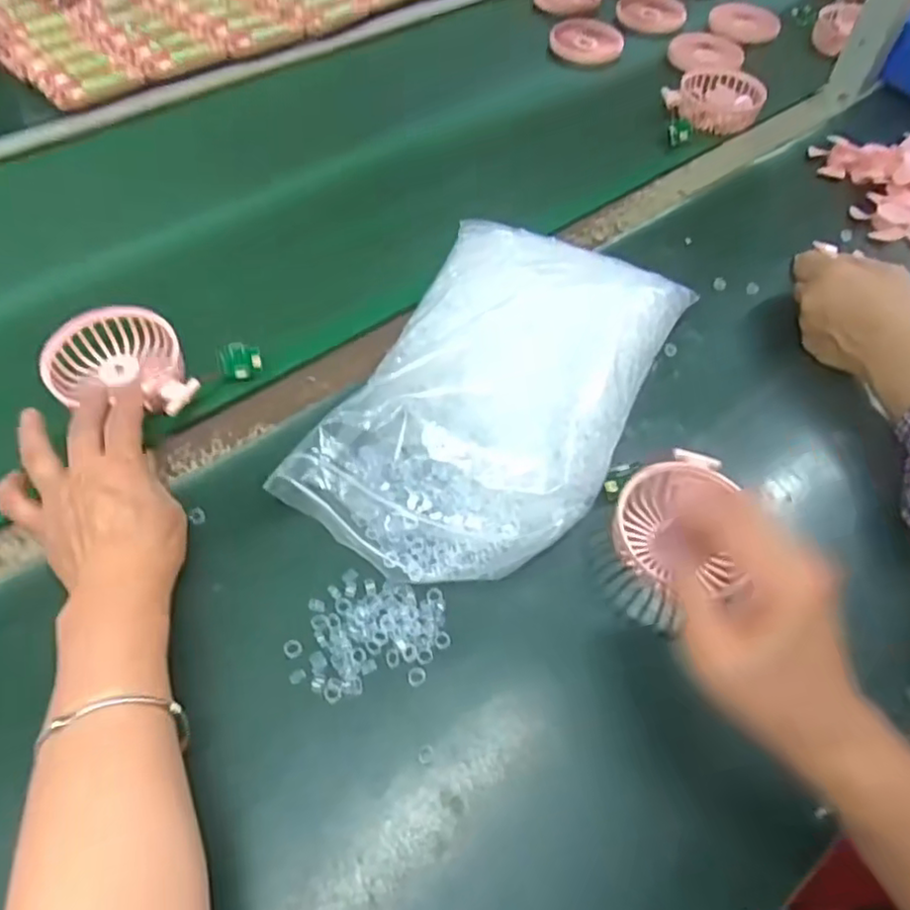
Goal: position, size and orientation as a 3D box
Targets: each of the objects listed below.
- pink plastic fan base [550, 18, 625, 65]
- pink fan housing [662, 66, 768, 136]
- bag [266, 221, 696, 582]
[{"bbox_3d":[0.164,-0.513,0.813,0.089,0.015,0.089,1,55,-2],"label":"pink plastic fan base"},{"bbox_3d":[0.280,-0.390,0.718,0.099,0.034,0.082,-23,59,-17],"label":"pink fan housing"},{"bbox_3d":[0.032,-0.049,0.450,0.177,0.066,0.290,23,57,13],"label":"bag"}]

